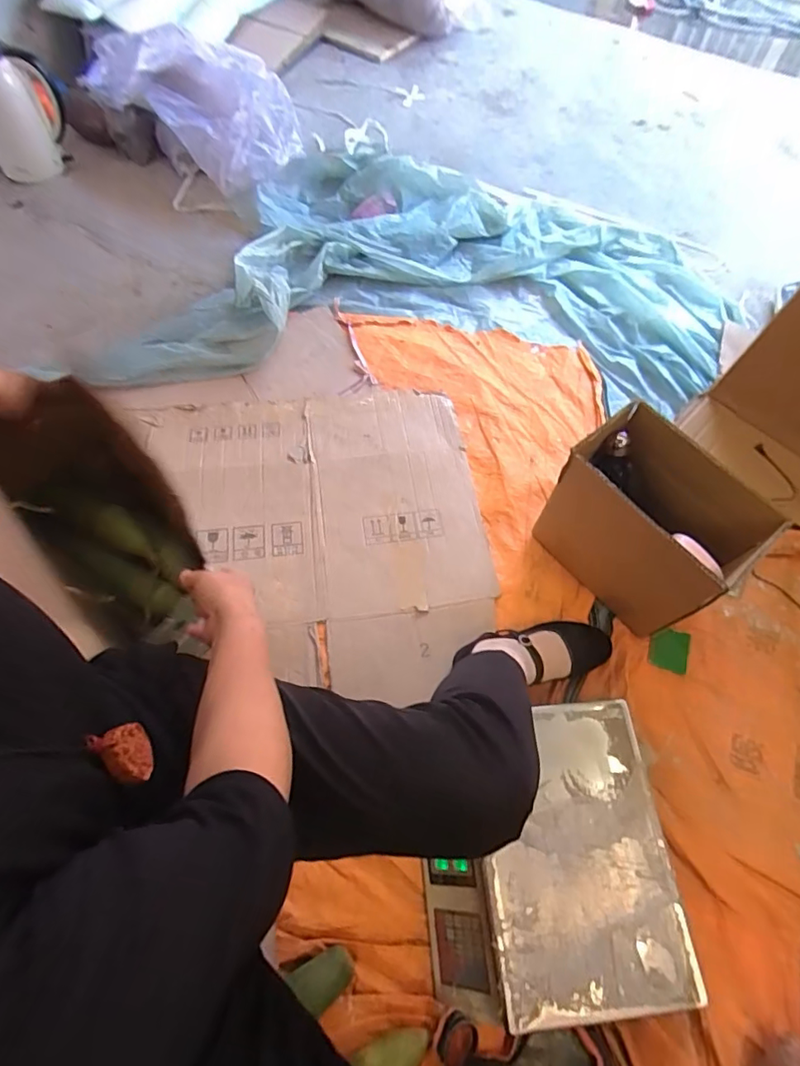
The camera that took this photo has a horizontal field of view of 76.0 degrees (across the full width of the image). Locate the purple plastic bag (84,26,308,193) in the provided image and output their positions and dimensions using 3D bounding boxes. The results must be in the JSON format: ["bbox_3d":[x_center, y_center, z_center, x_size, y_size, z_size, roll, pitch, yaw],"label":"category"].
[{"bbox_3d":[-0.505,-1.117,1.310,0.470,0.184,0.333,34,67,14],"label":"purple plastic bag"}]

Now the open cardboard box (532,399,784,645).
[{"bbox_3d":[0.373,-0.006,0.813,0.160,0.262,0.266,-37,71,-19],"label":"open cardboard box"}]

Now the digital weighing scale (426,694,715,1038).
[{"bbox_3d":[0.181,0.409,0.670,0.290,0.108,0.319,-4,64,-4],"label":"digital weighing scale"}]

